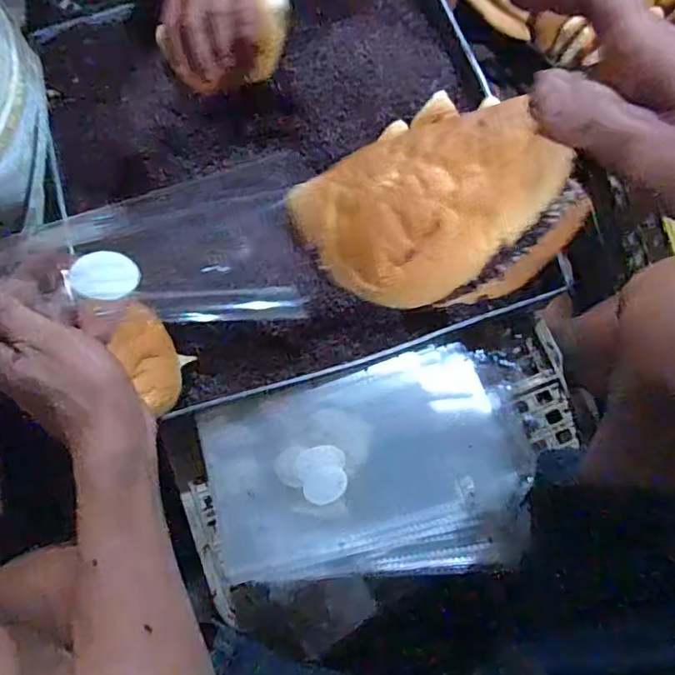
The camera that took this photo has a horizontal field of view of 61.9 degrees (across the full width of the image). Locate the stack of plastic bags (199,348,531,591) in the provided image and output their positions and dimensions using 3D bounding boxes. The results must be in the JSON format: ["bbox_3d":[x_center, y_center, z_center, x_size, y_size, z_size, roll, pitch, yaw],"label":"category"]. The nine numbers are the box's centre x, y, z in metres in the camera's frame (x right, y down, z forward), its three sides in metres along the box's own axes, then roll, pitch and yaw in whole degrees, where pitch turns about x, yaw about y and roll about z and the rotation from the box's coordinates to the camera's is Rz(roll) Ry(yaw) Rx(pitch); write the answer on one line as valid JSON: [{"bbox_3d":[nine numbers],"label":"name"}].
[{"bbox_3d":[0.035,0.116,0.489,0.284,0.036,0.178,-14,77,-4],"label":"stack of plastic bags"}]

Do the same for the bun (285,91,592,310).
[{"bbox_3d":[0.047,-0.057,0.251,0.113,0.043,0.088,-24,78,-6],"label":"bun"}]

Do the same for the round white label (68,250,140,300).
[{"bbox_3d":[-0.132,-0.036,0.322,0.038,0.004,0.032,8,58,-1],"label":"round white label"}]

